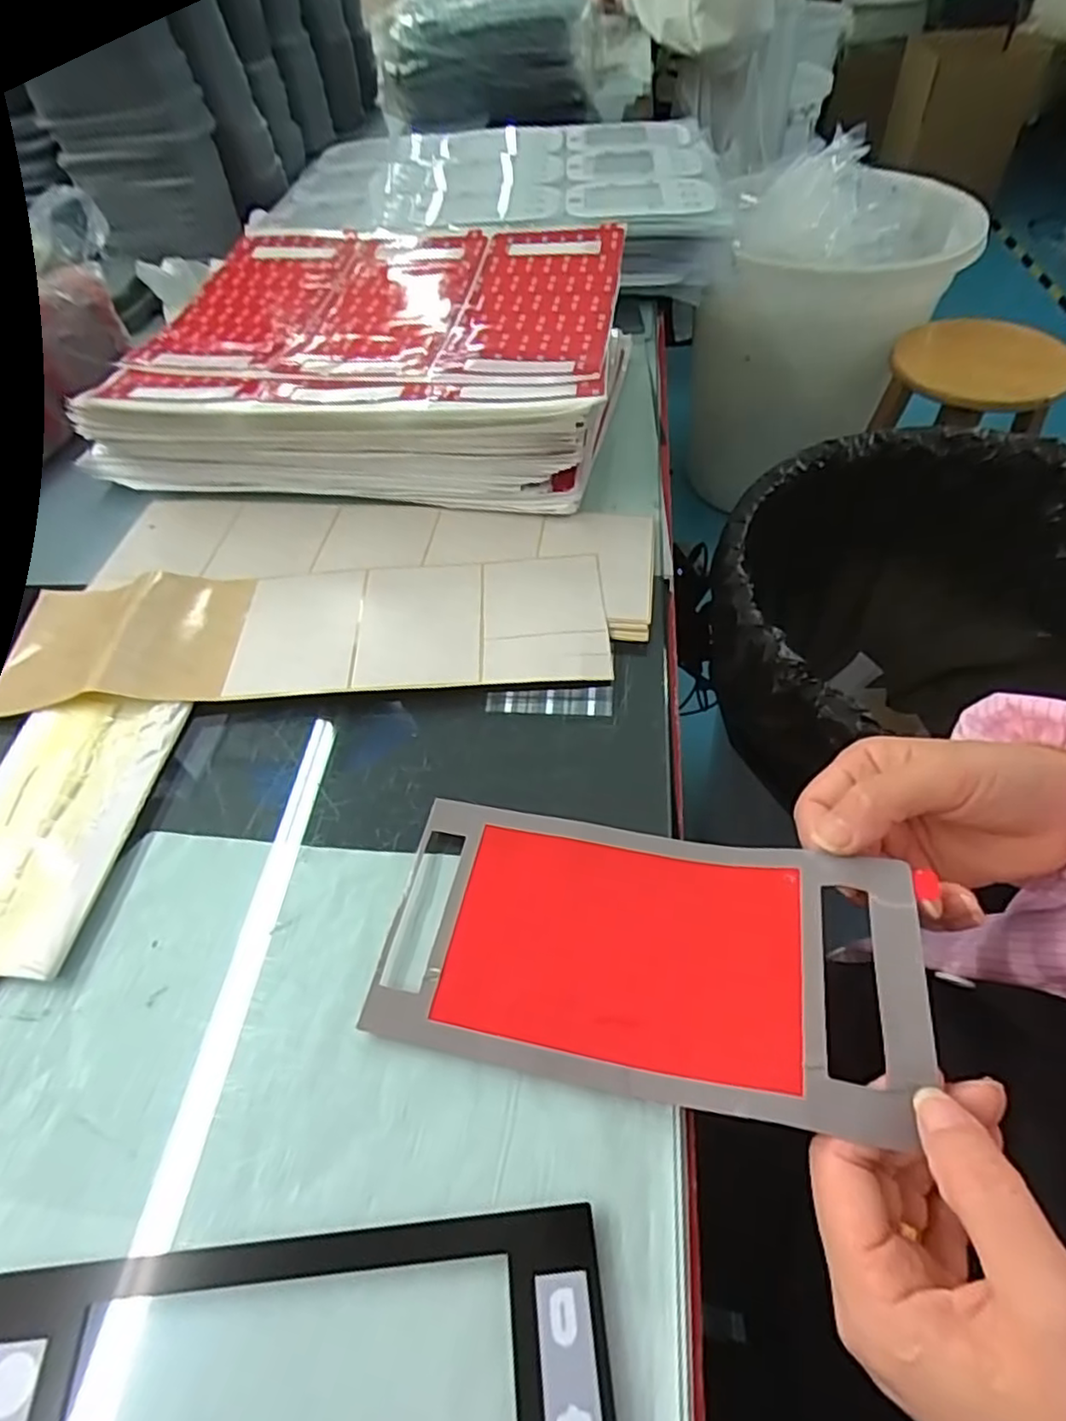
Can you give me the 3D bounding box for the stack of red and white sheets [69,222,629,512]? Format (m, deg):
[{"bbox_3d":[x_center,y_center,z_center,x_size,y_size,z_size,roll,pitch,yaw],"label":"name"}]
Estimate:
[{"bbox_3d":[-0.106,-0.256,0.486,0.329,0.071,0.262,3,54,7],"label":"stack of red and white sheets"}]

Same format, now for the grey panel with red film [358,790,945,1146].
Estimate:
[{"bbox_3d":[0.040,0.090,0.257,0.194,0.023,0.097,9,55,11],"label":"grey panel with red film"}]

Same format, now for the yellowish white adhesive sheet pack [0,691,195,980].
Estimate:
[{"bbox_3d":[-0.227,0.051,0.316,0.080,0.012,0.136,4,54,8],"label":"yellowish white adhesive sheet pack"}]

